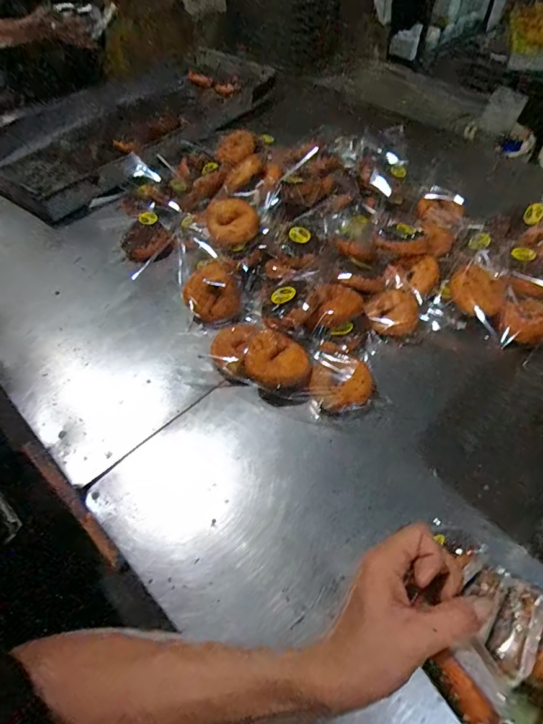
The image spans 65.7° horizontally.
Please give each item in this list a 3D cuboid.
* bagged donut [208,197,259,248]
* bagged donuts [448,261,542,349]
[{"bbox_3d":[-0.070,-0.257,0.766,0.085,0.030,0.123,-18,56,-10],"label":"bagged donut"},{"bbox_3d":[0.388,-0.096,0.705,0.182,0.058,0.119,23,59,18],"label":"bagged donuts"}]

